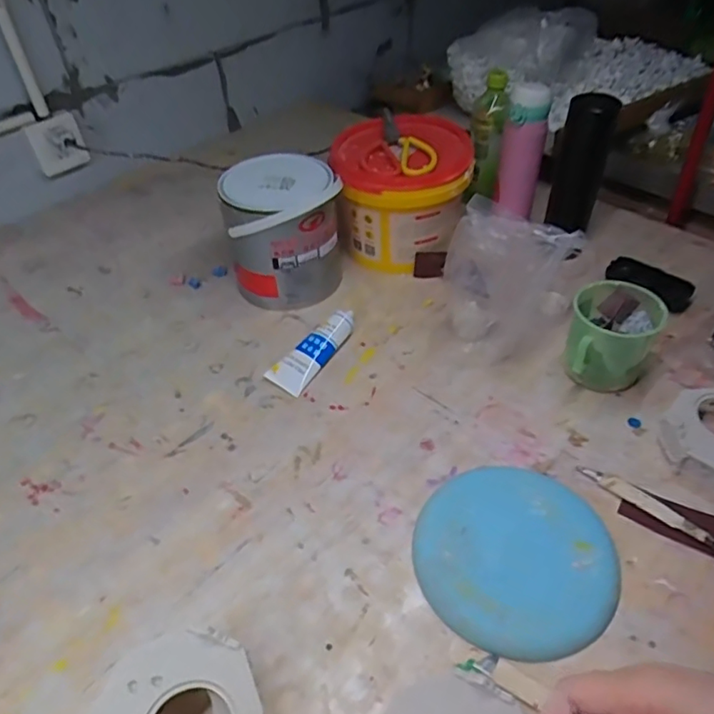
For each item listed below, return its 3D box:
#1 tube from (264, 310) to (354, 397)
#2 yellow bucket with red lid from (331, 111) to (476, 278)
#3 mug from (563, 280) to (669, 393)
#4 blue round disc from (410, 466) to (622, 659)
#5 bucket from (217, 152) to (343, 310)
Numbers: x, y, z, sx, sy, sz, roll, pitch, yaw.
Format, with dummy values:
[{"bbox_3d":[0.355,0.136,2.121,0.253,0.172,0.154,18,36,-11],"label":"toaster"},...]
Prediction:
[{"bbox_3d":[-0.054,-0.012,0.732,0.050,0.034,0.138,26,51,27],"label":"tube"},{"bbox_3d":[0.067,-0.238,0.860,0.195,0.169,0.192,1,44,4],"label":"yellow bucket with red lid"},{"bbox_3d":[0.304,-0.022,0.683,0.098,0.097,0.095,10,46,13],"label":"mug"},{"bbox_3d":[0.149,0.181,0.534,0.177,0.021,0.180,-2,44,2],"label":"blue round disc"},{"bbox_3d":[-0.100,-0.173,0.801,0.158,0.169,0.135,-7,44,-4],"label":"bucket"}]

